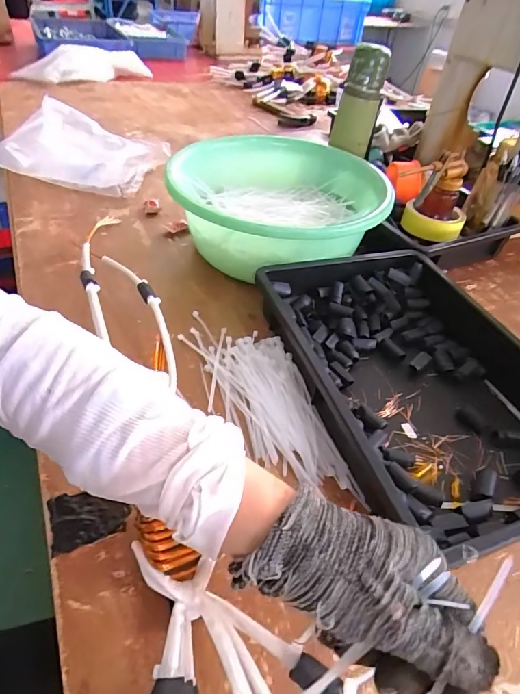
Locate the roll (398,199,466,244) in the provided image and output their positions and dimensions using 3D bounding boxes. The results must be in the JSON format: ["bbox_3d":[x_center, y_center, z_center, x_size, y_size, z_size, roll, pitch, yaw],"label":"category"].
[{"bbox_3d":[0.284,-0.210,0.701,0.093,0.038,0.093,21,44,14],"label":"roll"}]

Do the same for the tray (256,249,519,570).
[{"bbox_3d":[0.184,0.024,0.470,0.281,0.063,0.370,-11,46,-19],"label":"tray"}]

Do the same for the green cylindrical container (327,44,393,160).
[{"bbox_3d":[0.158,-0.374,0.733,0.066,0.233,0.066,14,43,7],"label":"green cylindrical container"}]

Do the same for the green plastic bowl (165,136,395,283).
[{"bbox_3d":[0.020,-0.198,0.634,0.300,0.120,0.303,4,43,-4],"label":"green plastic bowl"}]

